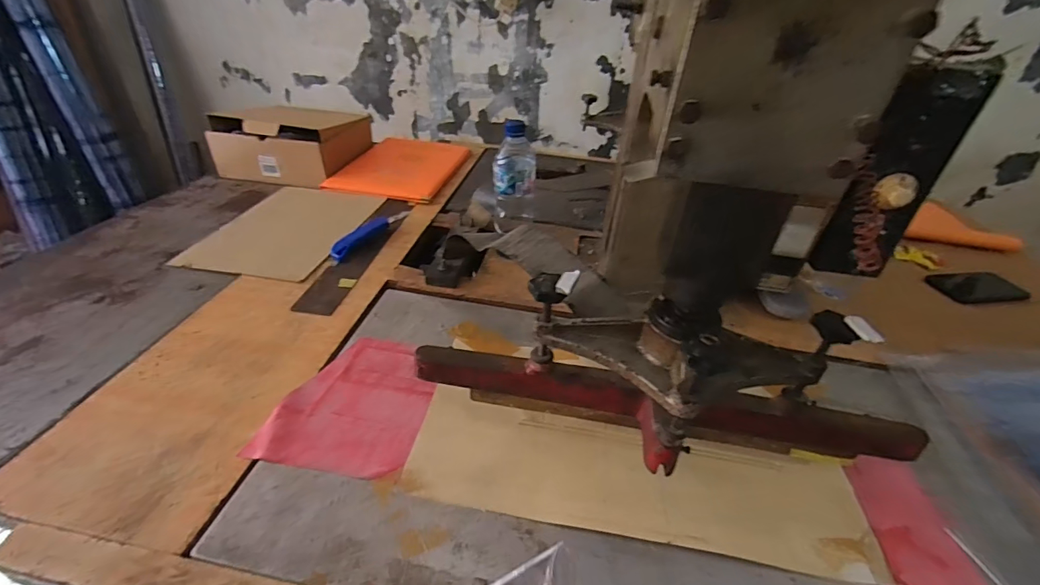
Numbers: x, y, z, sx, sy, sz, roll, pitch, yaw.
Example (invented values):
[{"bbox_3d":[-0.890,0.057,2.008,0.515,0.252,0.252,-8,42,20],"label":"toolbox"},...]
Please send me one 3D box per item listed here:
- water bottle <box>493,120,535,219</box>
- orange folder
[{"bbox_3d":[-0.007,-0.185,0.722,0.066,0.155,0.060,3,35,-2],"label":"water bottle"},{"bbox_3d":[-0.276,-0.296,1.070,0.239,0.020,0.340,9,35,6],"label":"orange folder"}]

